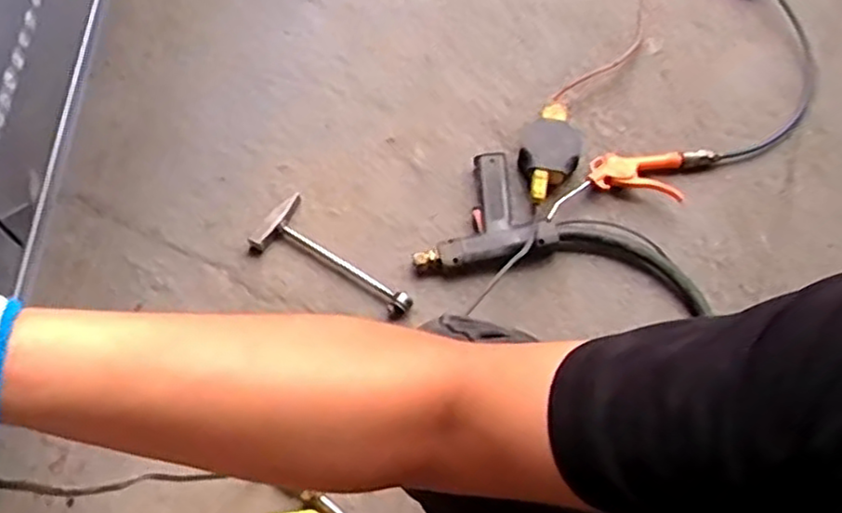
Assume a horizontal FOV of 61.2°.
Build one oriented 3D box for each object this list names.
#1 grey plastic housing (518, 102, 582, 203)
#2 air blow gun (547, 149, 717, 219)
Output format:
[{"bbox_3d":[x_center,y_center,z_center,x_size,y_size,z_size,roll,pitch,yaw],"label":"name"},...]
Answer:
[{"bbox_3d":[0.187,-0.150,1.036,0.083,0.043,0.160,12,67,6],"label":"grey plastic housing"},{"bbox_3d":[0.308,-0.112,1.031,0.245,0.031,0.089,-3,66,-1],"label":"air blow gun"}]

